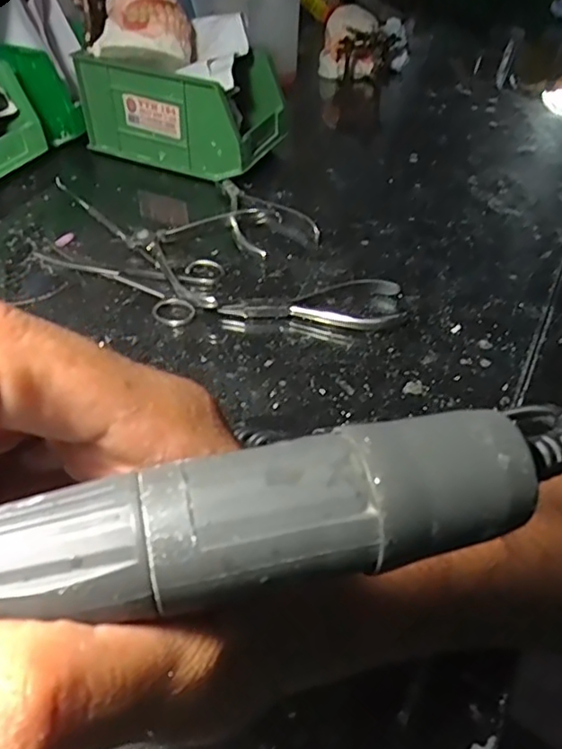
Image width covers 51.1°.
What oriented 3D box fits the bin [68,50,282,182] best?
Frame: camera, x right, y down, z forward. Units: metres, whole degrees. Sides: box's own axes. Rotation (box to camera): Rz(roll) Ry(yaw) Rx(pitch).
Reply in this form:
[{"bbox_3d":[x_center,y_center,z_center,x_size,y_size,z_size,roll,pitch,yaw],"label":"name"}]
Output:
[{"bbox_3d":[-0.089,-0.254,0.556,0.172,0.081,0.099,20,47,16],"label":"bin"}]

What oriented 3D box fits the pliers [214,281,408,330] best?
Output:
[{"bbox_3d":[0.023,-0.051,0.410,0.121,0.010,0.053,5,45,2],"label":"pliers"}]

